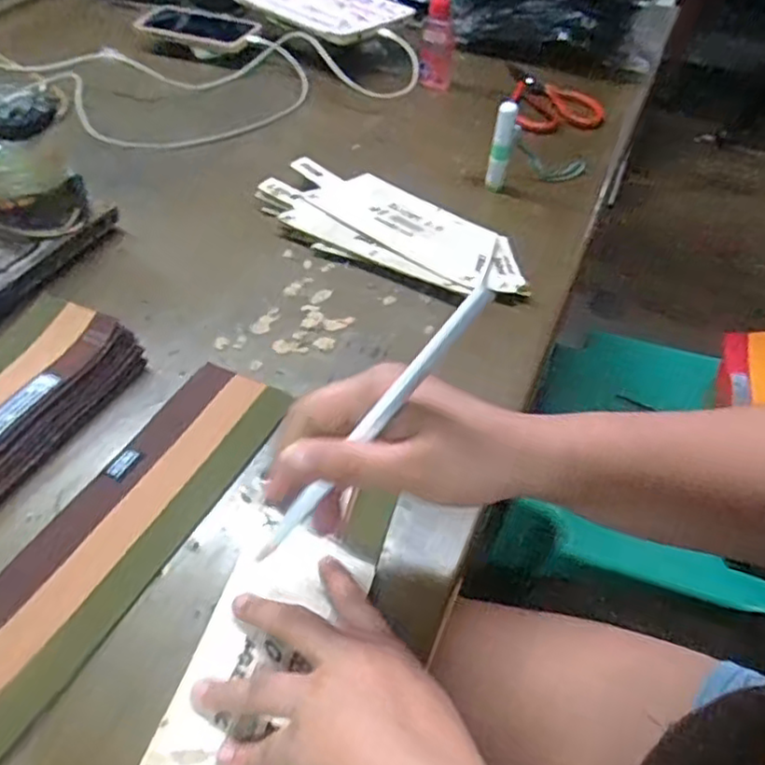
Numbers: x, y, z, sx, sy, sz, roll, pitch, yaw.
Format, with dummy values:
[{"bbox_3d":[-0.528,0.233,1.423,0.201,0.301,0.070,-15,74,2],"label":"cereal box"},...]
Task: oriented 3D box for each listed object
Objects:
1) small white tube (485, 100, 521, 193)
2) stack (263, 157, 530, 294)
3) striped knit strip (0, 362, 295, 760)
[{"bbox_3d":[0.115,-0.226,0.636,0.021,0.090,0.017,10,48,8],"label":"small white tube"},{"bbox_3d":[0.005,-0.137,0.592,0.249,0.017,0.102,29,53,23],"label":"stack"},{"bbox_3d":[-0.162,0.093,0.388,0.078,0.006,0.287,22,50,16],"label":"striped knit strip"}]

